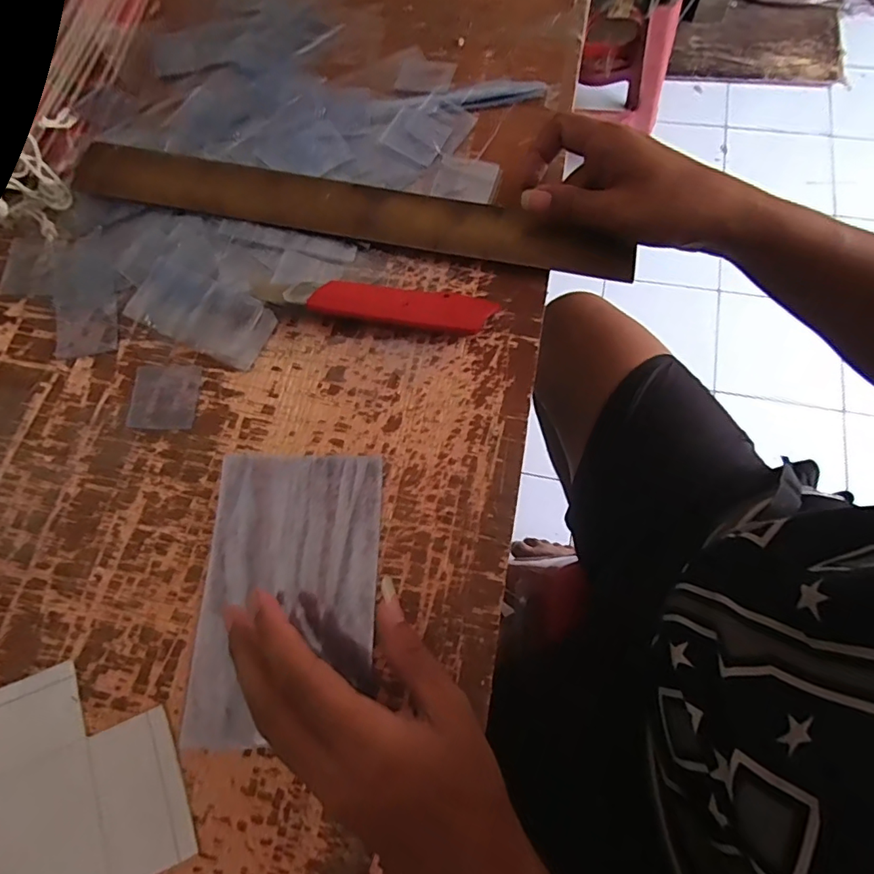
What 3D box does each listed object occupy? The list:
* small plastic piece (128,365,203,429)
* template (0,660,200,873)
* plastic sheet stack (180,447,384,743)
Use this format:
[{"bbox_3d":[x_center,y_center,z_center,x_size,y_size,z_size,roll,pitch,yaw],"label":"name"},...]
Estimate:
[{"bbox_3d":[-0.193,-0.029,0.352,0.048,0.004,0.047,2,73,1],"label":"small plastic piece"},{"bbox_3d":[-0.192,0.207,0.272,0.101,0.009,0.165,-24,74,-7],"label":"template"},{"bbox_3d":[-0.090,0.091,0.308,0.103,0.010,0.166,0,73,1],"label":"plastic sheet stack"}]

